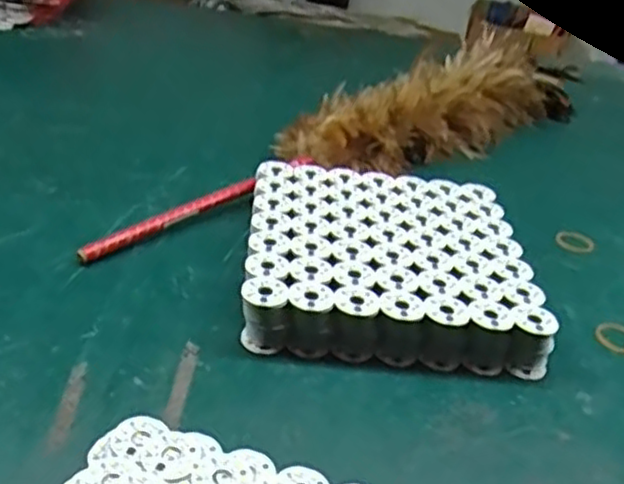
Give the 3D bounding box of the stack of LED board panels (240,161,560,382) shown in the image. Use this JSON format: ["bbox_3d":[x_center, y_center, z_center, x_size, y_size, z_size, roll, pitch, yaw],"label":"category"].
[{"bbox_3d":[0.058,0.007,0.544,0.210,0.040,0.210,6,32,-4],"label":"stack of LED board panels"}]

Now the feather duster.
[{"bbox_3d":[0.075,-0.130,0.729,0.709,0.074,0.117,-22,43,-39],"label":"feather duster"}]

